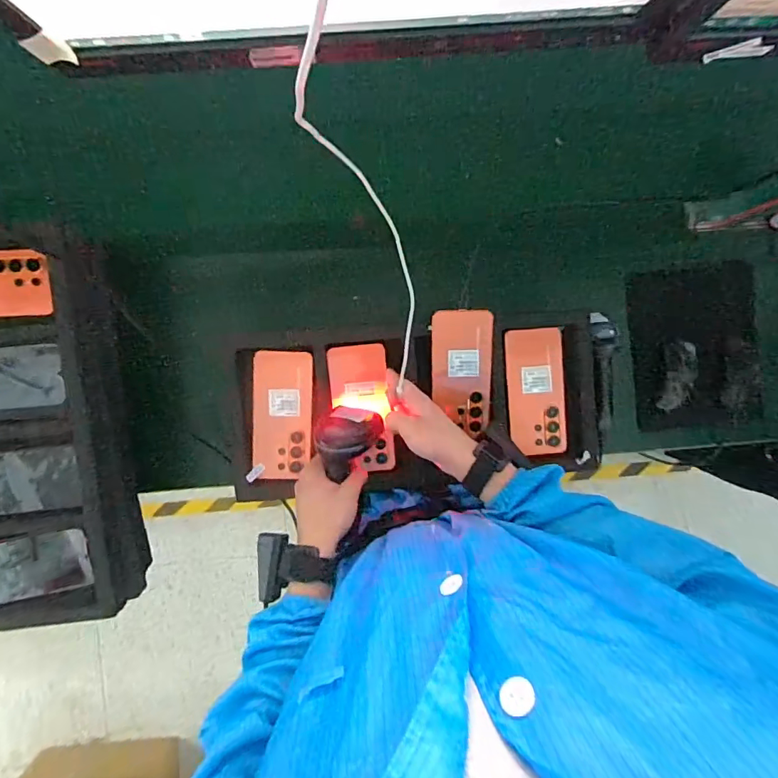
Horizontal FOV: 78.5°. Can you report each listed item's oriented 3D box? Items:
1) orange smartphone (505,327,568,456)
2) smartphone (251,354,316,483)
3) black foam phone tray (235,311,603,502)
[{"bbox_3d":[0.200,0.003,0.642,0.078,0.008,0.167,-4,90,-1],"label":"orange smartphone"},{"bbox_3d":[-0.140,0.035,0.635,0.079,0.015,0.167,1,93,-5],"label":"smartphone"},{"bbox_3d":[0.035,0.020,0.634,0.488,0.022,0.224,-7,93,-3],"label":"black foam phone tray"}]

